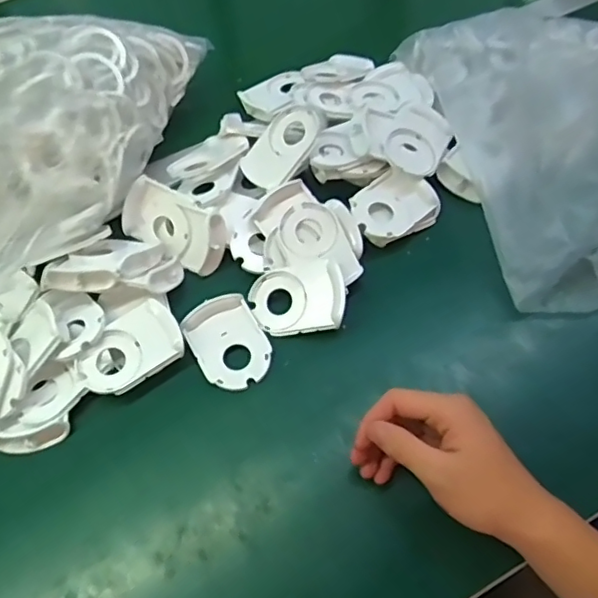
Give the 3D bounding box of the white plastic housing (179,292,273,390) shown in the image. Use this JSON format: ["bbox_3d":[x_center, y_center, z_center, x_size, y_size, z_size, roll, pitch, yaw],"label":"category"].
[{"bbox_3d":[-0.058,0.036,0.476,0.058,0.009,0.080,-28,68,-11],"label":"white plastic housing"}]

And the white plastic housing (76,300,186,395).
[{"bbox_3d":[-0.135,0.041,0.461,0.082,0.018,0.053,-31,61,-14],"label":"white plastic housing"}]

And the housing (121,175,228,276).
[{"bbox_3d":[-0.114,-0.067,0.522,0.106,0.018,0.056,30,110,18],"label":"housing"}]

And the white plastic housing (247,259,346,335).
[{"bbox_3d":[-0.001,0.000,0.483,0.083,0.010,0.057,-9,76,22],"label":"white plastic housing"}]

